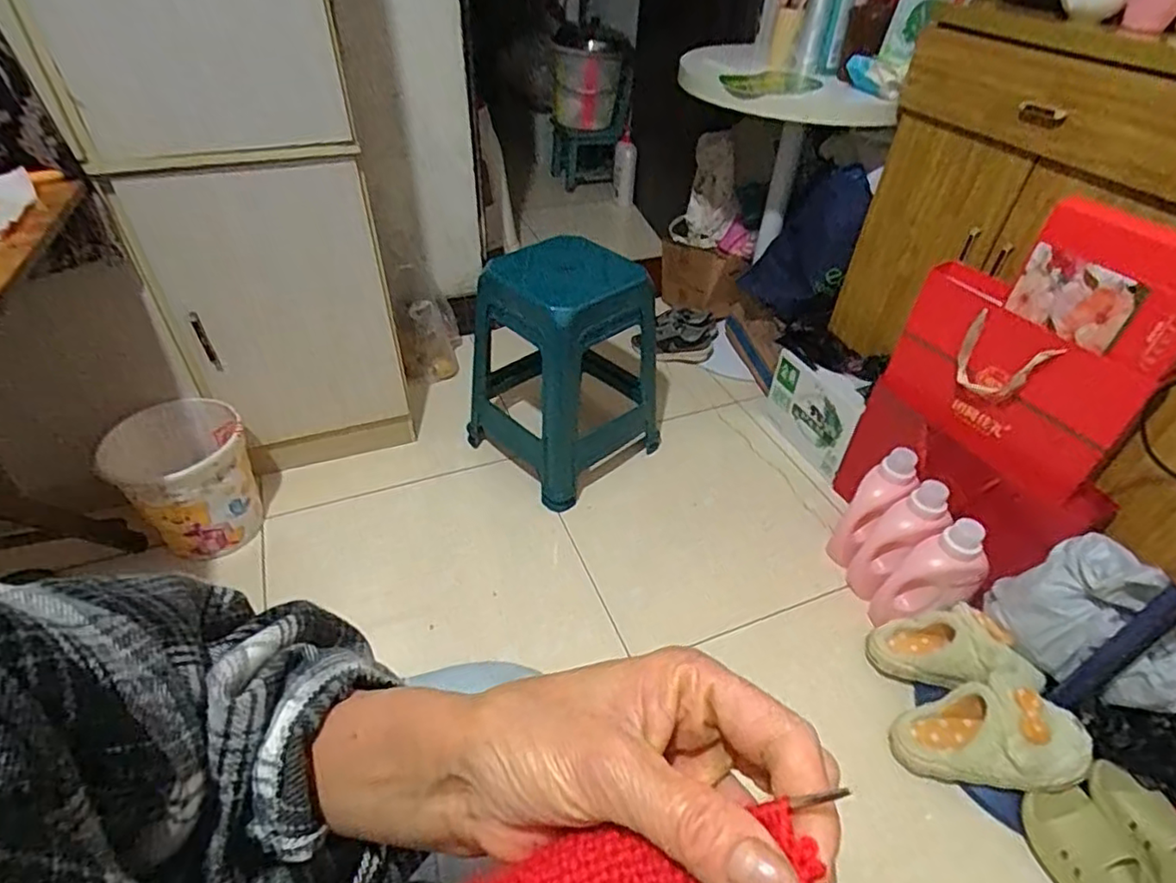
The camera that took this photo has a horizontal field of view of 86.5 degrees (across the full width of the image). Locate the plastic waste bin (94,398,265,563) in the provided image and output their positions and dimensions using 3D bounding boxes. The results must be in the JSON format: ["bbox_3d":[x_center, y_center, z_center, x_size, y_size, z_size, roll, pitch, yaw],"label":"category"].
[{"bbox_3d":[-0.780,0.078,1.245,0.236,0.269,0.239,2,42,-1],"label":"plastic waste bin"}]

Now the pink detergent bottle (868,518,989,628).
[{"bbox_3d":[0.602,0.244,1.096,0.099,0.270,0.084,14,37,-25],"label":"pink detergent bottle"}]

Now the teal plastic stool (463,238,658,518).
[{"bbox_3d":[-0.048,-0.177,1.407,0.362,0.486,0.354,33,50,29],"label":"teal plastic stool"}]

